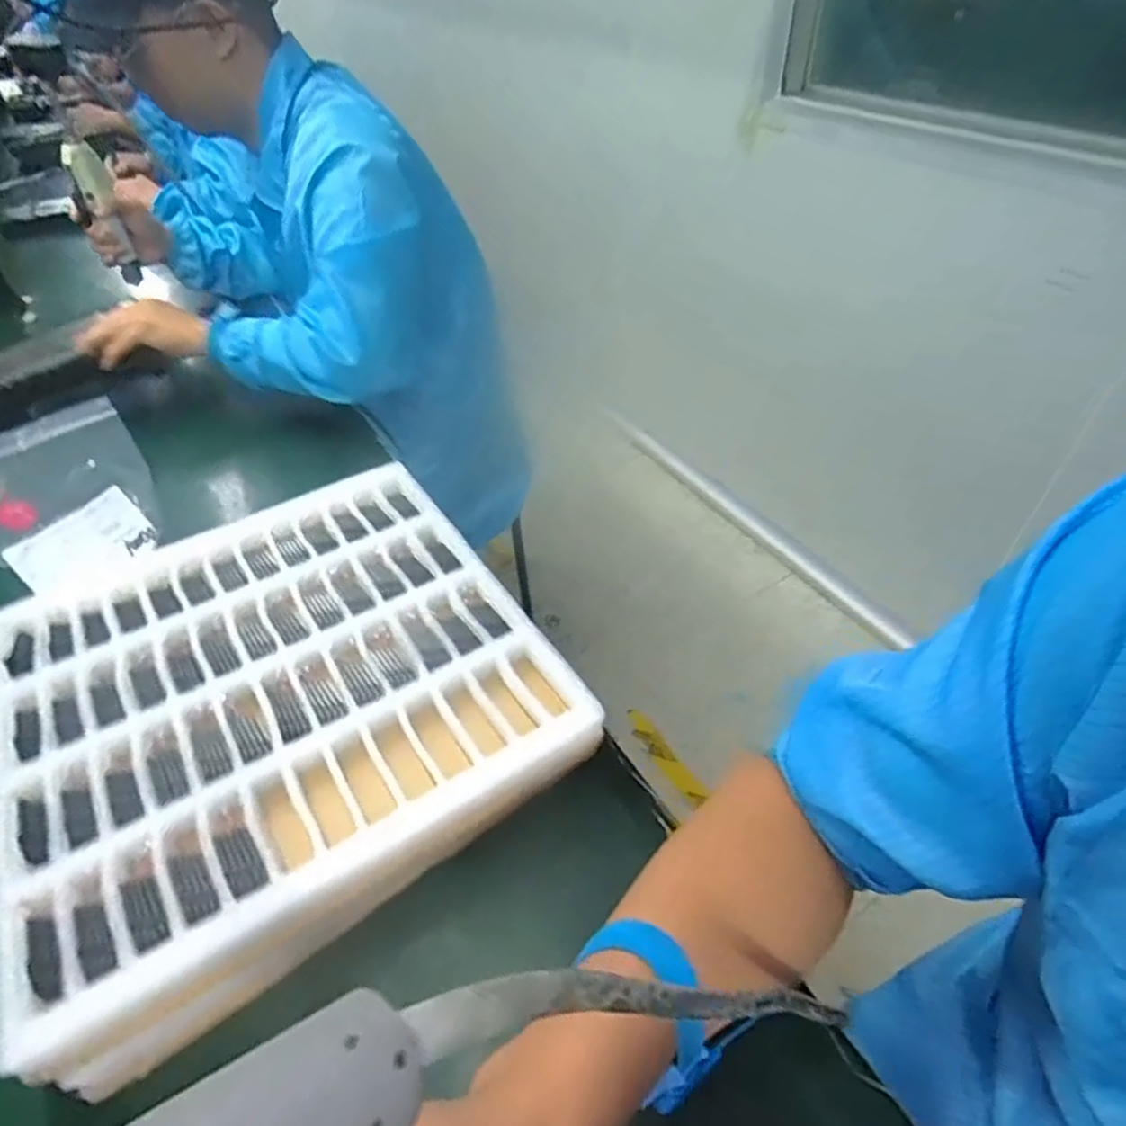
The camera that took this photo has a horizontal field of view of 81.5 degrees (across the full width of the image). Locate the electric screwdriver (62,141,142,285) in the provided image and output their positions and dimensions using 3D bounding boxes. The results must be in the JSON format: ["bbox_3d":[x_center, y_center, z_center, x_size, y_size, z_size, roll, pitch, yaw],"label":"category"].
[{"bbox_3d":[-0.612,-0.466,0.881,0.033,0.174,0.046,27,52,26],"label":"electric screwdriver"}]

